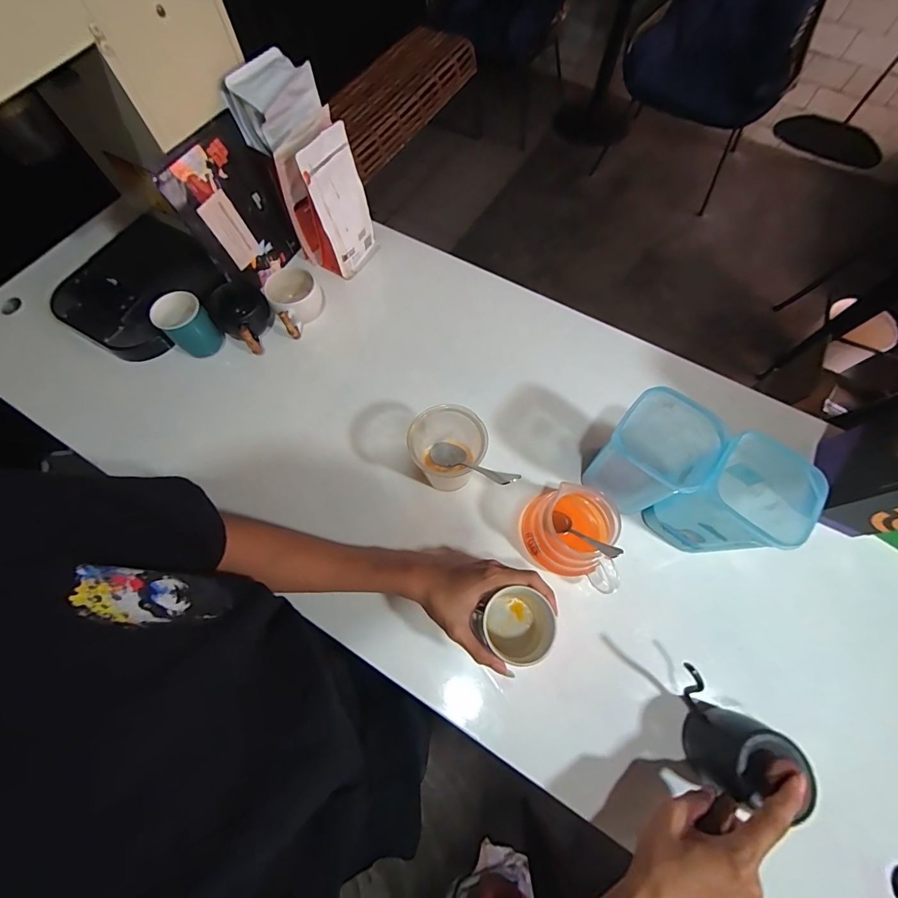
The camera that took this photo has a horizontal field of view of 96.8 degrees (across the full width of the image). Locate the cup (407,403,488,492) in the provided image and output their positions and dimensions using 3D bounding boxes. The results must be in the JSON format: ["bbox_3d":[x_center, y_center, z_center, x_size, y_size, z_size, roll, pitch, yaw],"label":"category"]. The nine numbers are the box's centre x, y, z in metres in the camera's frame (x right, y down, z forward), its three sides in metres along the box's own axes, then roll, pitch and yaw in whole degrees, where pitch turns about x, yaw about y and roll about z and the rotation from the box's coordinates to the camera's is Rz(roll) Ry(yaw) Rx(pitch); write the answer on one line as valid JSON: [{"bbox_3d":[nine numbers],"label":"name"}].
[{"bbox_3d":[0.001,-0.006,0.502,0.086,0.098,0.088,0,68,0],"label":"cup"}]

